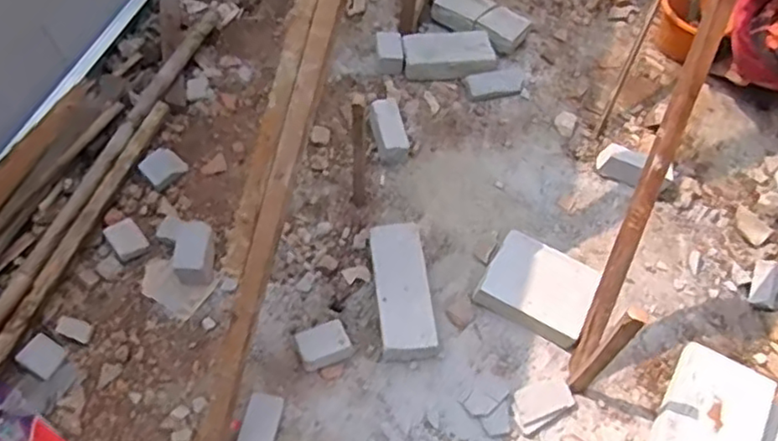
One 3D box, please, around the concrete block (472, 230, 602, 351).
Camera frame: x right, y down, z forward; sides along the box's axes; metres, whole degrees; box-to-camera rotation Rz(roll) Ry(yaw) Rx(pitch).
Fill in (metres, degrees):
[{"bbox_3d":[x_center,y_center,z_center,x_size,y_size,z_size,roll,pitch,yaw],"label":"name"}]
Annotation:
[{"bbox_3d":[0.372,0.165,1.608,0.257,0.090,0.214,26,63,12],"label":"concrete block"}]

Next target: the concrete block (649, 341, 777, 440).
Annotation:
[{"bbox_3d":[0.732,0.447,1.459,0.195,0.085,0.297,28,62,13],"label":"concrete block"}]

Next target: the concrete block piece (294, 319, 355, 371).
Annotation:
[{"bbox_3d":[-0.153,0.293,1.504,0.122,0.097,0.091,-25,65,-16],"label":"concrete block piece"}]

